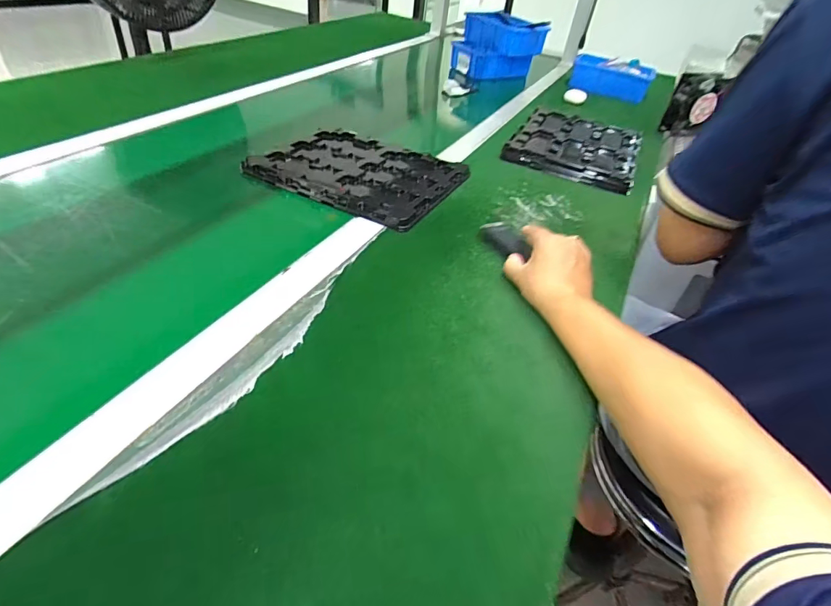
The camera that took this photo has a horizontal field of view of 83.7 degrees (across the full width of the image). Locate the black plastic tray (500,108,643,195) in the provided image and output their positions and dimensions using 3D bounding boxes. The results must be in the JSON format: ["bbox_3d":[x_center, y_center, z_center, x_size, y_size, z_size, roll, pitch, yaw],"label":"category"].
[{"bbox_3d":[0.300,-0.297,0.859,0.215,0.018,0.296,20,43,15],"label":"black plastic tray"}]

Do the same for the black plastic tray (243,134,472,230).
[{"bbox_3d":[-0.081,-0.198,0.689,0.269,0.015,0.211,23,44,18],"label":"black plastic tray"}]

